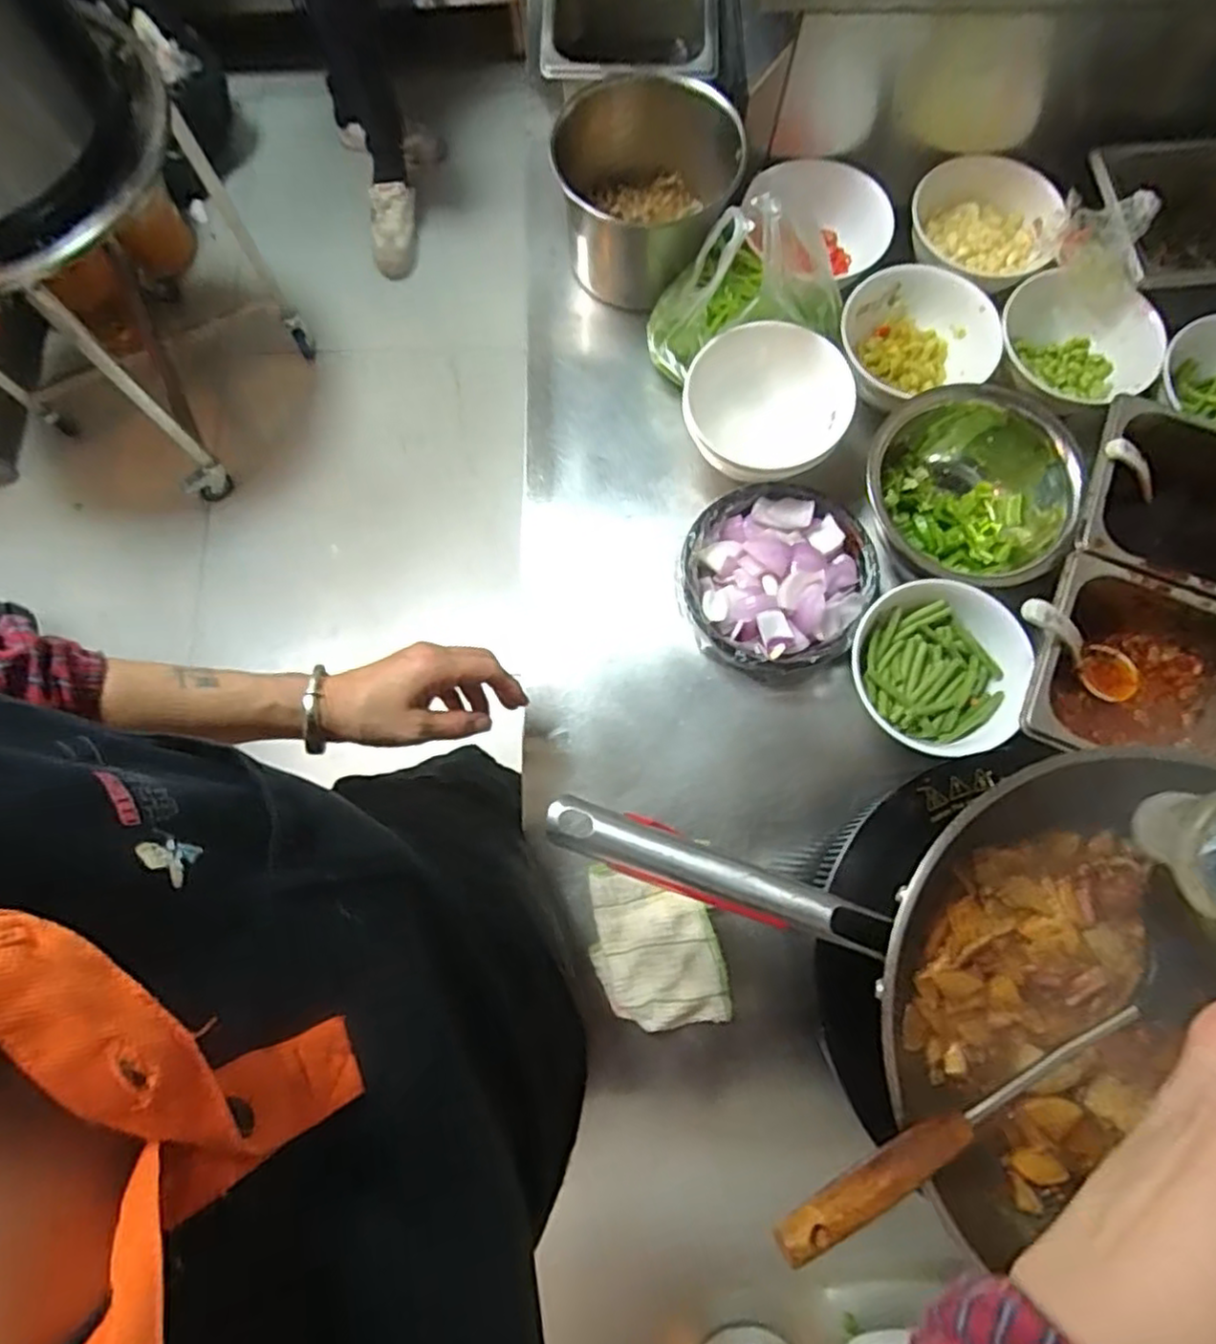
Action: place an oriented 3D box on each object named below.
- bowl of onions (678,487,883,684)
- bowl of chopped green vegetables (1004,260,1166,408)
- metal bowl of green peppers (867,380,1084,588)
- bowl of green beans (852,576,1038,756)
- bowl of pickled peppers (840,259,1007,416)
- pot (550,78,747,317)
[{"bbox_3d":[0.146,-0.079,0.618,0.158,0.058,0.169,0,76,0],"label":"bowl of onions"},{"bbox_3d":[0.431,-0.297,0.644,0.134,0.073,0.122,0,76,0],"label":"bowl of chopped green vegetables"},{"bbox_3d":[0.317,-0.166,0.605,0.167,0.105,0.168,0,76,0],"label":"metal bowl of green peppers"},{"bbox_3d":[0.272,-0.006,0.567,0.137,0.065,0.144,30,78,7],"label":"bowl of green beans"},{"bbox_3d":[0.288,-0.317,0.652,0.125,0.064,0.116,0,76,0],"label":"bowl of pickled peppers"},{"bbox_3d":[0.035,-0.469,0.694,0.178,0.121,0.179,4,76,1],"label":"pot"}]

